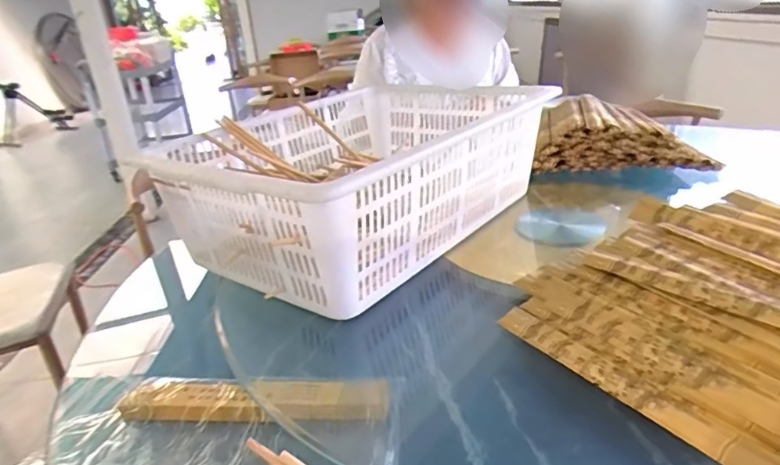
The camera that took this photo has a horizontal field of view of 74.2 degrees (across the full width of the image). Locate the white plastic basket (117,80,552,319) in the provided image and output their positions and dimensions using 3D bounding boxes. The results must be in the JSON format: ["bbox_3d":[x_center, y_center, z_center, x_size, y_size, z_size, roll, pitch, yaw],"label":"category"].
[{"bbox_3d":[-0.027,-0.077,0.736,0.352,0.180,0.492,15,31,38],"label":"white plastic basket"}]

